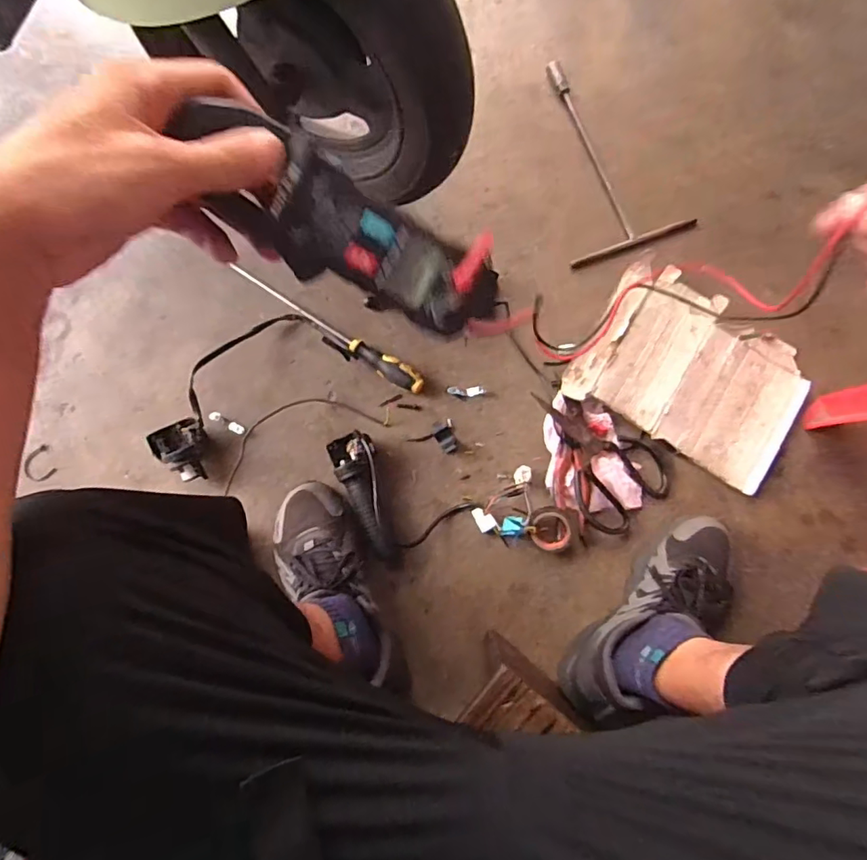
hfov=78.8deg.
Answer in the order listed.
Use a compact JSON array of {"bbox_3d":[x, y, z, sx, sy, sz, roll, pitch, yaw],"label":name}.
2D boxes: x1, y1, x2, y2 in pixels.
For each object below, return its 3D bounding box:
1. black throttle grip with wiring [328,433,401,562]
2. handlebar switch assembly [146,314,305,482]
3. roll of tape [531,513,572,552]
[{"bbox_3d":[-0.084,0.083,0.680,0.059,0.049,0.168,-23,81,-5],"label":"black throttle grip with wiring"},{"bbox_3d":[-0.280,-0.062,0.707,0.083,0.058,0.264,27,80,3],"label":"handlebar switch assembly"},{"bbox_3d":[0.154,0.133,0.685,0.053,0.028,0.049,0,79,0],"label":"roll of tape"}]

